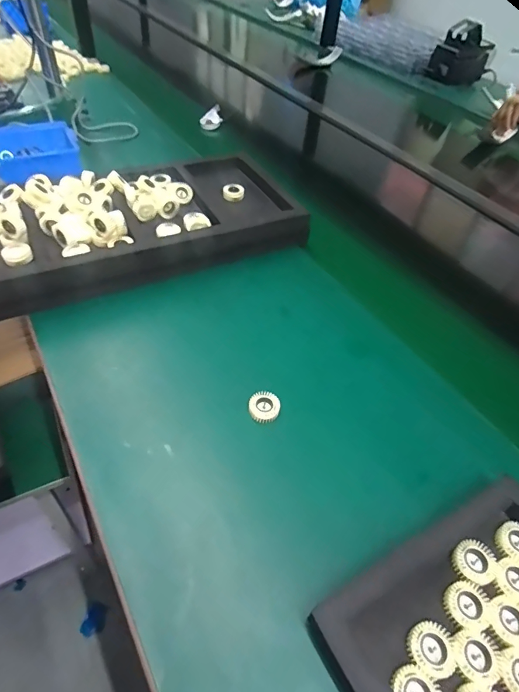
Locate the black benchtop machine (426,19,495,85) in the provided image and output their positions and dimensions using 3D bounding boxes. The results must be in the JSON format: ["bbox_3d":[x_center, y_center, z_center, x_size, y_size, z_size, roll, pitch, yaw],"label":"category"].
[{"bbox_3d":[0.623,-0.906,1.273,0.136,0.142,0.111,-4,47,-10],"label":"black benchtop machine"}]

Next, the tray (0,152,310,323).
[{"bbox_3d":[-0.187,-0.165,0.574,0.480,0.060,0.242,-17,51,-21],"label":"tray"}]

